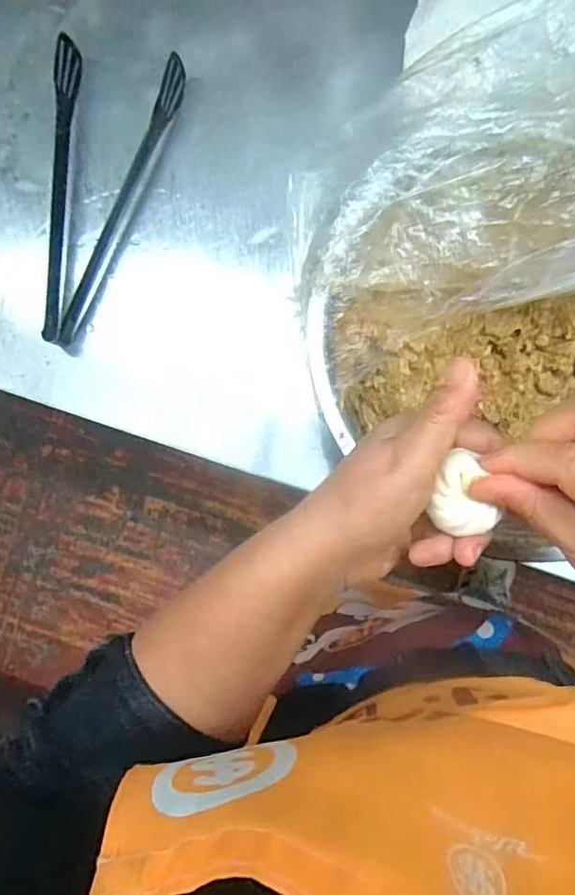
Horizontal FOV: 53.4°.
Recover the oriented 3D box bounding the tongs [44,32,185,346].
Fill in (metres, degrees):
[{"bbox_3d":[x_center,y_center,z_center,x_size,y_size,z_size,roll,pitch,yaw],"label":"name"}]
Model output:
[{"bbox_3d":[-0.191,-0.234,0.527,0.121,0.028,0.276,19,90,8],"label":"tongs"}]

